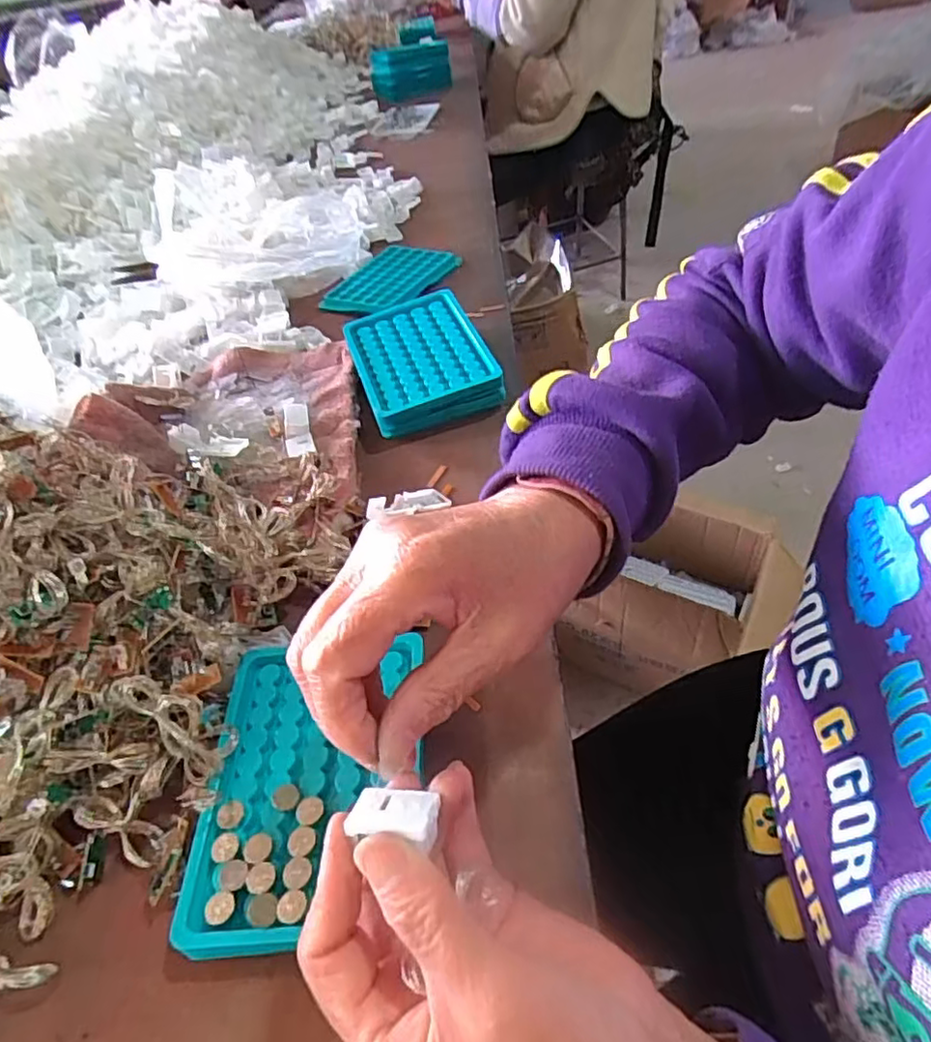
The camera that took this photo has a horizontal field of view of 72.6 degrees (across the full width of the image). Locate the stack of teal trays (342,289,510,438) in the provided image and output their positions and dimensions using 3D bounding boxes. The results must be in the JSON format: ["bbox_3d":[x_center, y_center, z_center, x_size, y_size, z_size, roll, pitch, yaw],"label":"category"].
[{"bbox_3d":[-0.036,-0.127,0.503,0.097,0.033,0.134,-18,47,-8],"label":"stack of teal trays"}]

